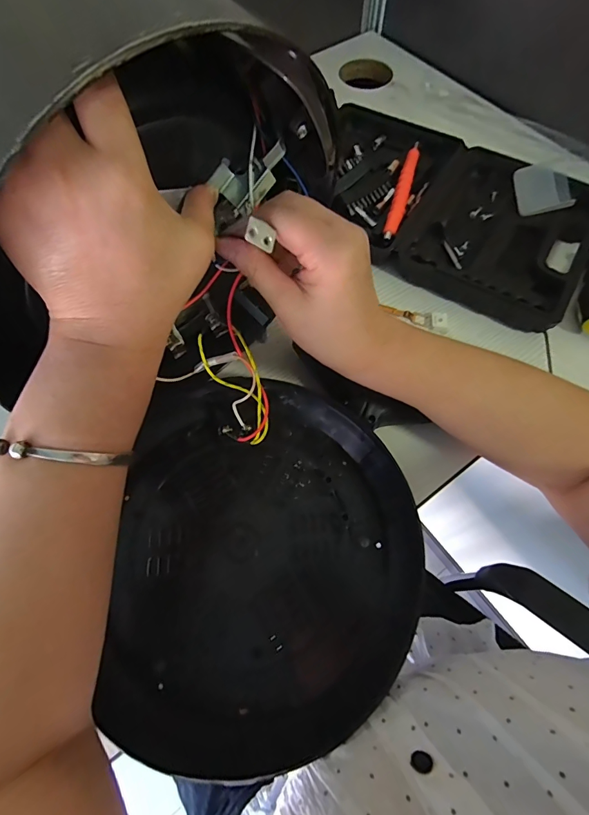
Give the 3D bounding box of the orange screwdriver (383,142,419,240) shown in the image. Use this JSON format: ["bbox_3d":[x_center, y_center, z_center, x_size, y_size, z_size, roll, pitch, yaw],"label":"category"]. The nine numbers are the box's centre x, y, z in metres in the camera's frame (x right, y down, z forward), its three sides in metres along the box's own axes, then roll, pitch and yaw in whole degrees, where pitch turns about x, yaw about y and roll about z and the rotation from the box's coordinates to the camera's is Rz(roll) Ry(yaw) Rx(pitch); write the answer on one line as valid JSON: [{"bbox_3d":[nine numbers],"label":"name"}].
[{"bbox_3d":[0.122,-0.246,0.448,0.016,0.017,0.153,16,67,7],"label":"orange screwdriver"}]

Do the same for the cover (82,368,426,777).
[{"bbox_3d":[-0.035,0.102,0.293,0.248,0.043,0.251,-5,67,-2],"label":"cover"}]

